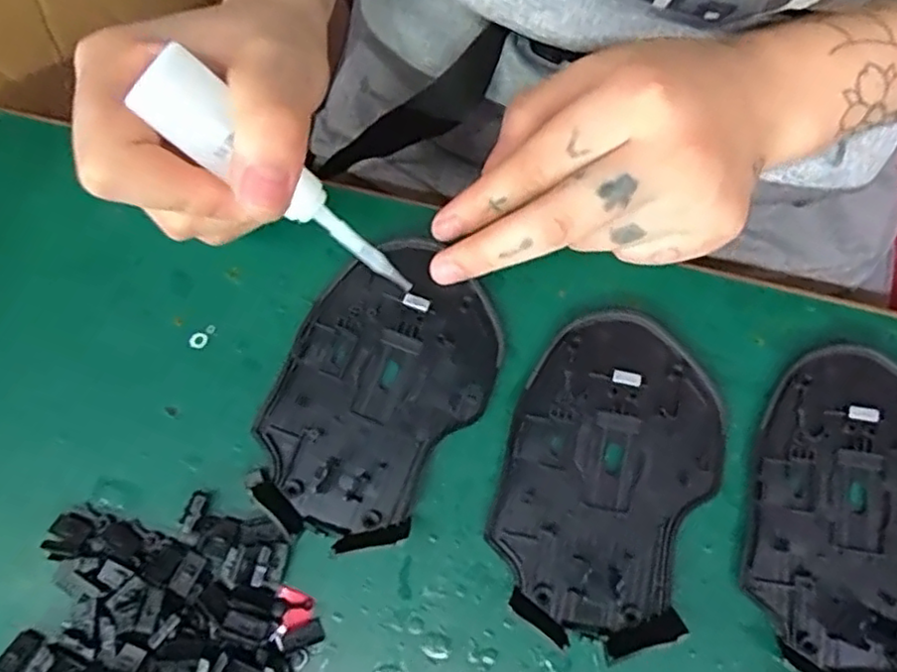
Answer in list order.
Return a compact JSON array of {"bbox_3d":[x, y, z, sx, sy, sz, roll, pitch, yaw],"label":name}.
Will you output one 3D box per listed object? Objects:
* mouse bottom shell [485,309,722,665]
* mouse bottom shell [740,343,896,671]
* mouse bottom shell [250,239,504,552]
[{"bbox_3d":[0.057,0.048,0.234,0.072,0.012,0.112,22,79,5],"label":"mouse bottom shell"},{"bbox_3d":[0.144,0.062,0.229,0.070,0.011,0.113,13,78,4],"label":"mouse bottom shell"},{"bbox_3d":[-0.028,0.020,0.244,0.072,0.008,0.107,31,80,7],"label":"mouse bottom shell"}]

